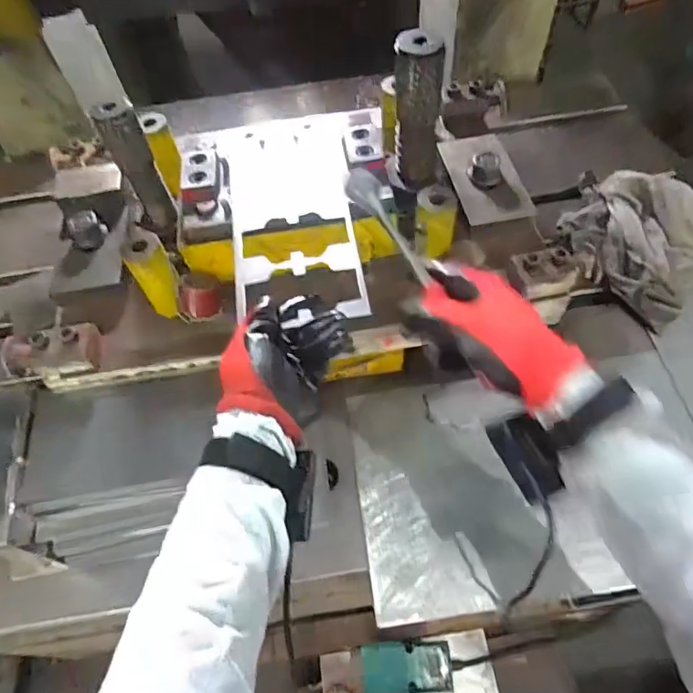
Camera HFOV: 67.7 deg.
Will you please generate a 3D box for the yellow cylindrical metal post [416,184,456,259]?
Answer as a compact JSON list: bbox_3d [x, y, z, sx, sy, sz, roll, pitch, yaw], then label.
[{"bbox_3d":[0.093,-0.129,0.541,0.040,0.061,0.038,-2,58,3],"label":"yellow cylindrical metal post"}]

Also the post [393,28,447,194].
[{"bbox_3d":[0.075,-0.236,0.538,0.046,0.154,0.040,2,58,6],"label":"post"}]

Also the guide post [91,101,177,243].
[{"bbox_3d":[-0.217,-0.181,0.543,0.031,0.145,0.040,8,59,10],"label":"guide post"}]

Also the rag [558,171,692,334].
[{"bbox_3d":[0.416,-0.144,0.718,0.182,0.085,0.200,-31,61,-14],"label":"rag"}]

